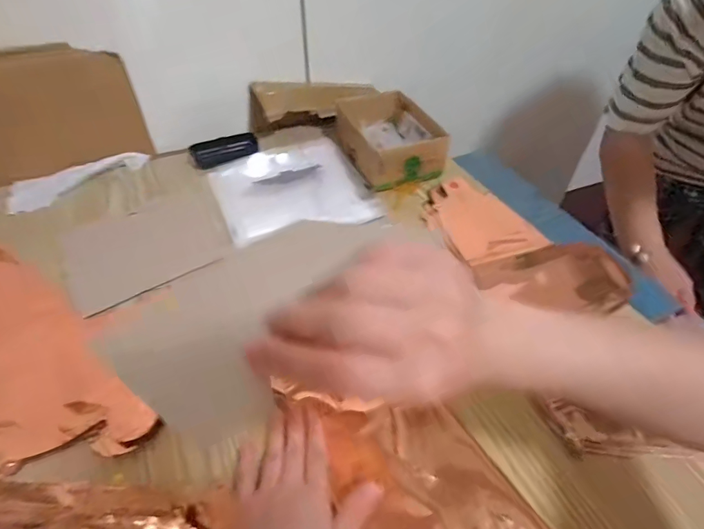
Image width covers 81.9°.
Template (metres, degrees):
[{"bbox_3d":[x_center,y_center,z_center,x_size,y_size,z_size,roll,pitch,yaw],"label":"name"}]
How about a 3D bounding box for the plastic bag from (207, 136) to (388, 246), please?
[{"bbox_3d":[-0.088,-0.118,0.613,0.219,0.026,0.201,-19,50,-17],"label":"plastic bag"}]

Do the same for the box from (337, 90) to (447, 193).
[{"bbox_3d":[0.057,-0.216,0.667,0.131,0.062,0.194,-14,49,-13],"label":"box"}]

